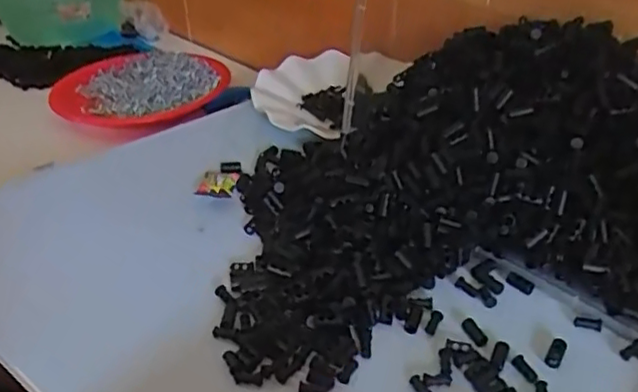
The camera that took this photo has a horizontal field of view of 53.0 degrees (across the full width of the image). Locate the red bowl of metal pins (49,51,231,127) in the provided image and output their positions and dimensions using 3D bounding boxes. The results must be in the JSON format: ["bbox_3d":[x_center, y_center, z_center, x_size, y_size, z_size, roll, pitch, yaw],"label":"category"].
[{"bbox_3d":[-0.247,-0.151,0.871,0.235,0.031,0.204,6,33,13],"label":"red bowl of metal pins"}]

